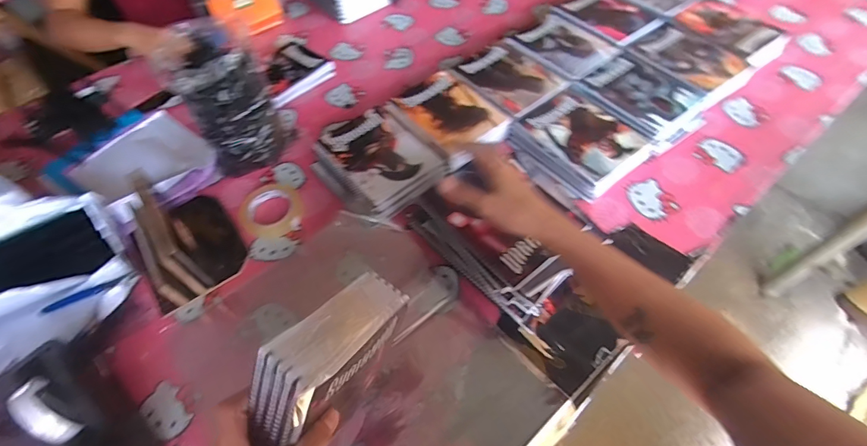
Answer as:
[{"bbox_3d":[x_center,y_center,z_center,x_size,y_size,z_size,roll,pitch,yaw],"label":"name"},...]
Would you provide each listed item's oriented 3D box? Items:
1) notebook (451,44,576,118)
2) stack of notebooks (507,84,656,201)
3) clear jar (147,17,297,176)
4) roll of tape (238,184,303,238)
[{"bbox_3d":[0.156,-0.298,0.841,0.153,0.008,0.194,-33,60,-18],"label":"notebook"},{"bbox_3d":[0.275,-0.156,0.761,0.179,0.043,0.203,-35,61,-19],"label":"stack of notebooks"},{"bbox_3d":[-0.354,-0.210,0.721,0.150,0.234,0.150,-25,58,-13],"label":"clear jar"},{"bbox_3d":[-0.290,-0.026,0.728,0.106,0.019,0.103,-2,56,2],"label":"roll of tape"}]

